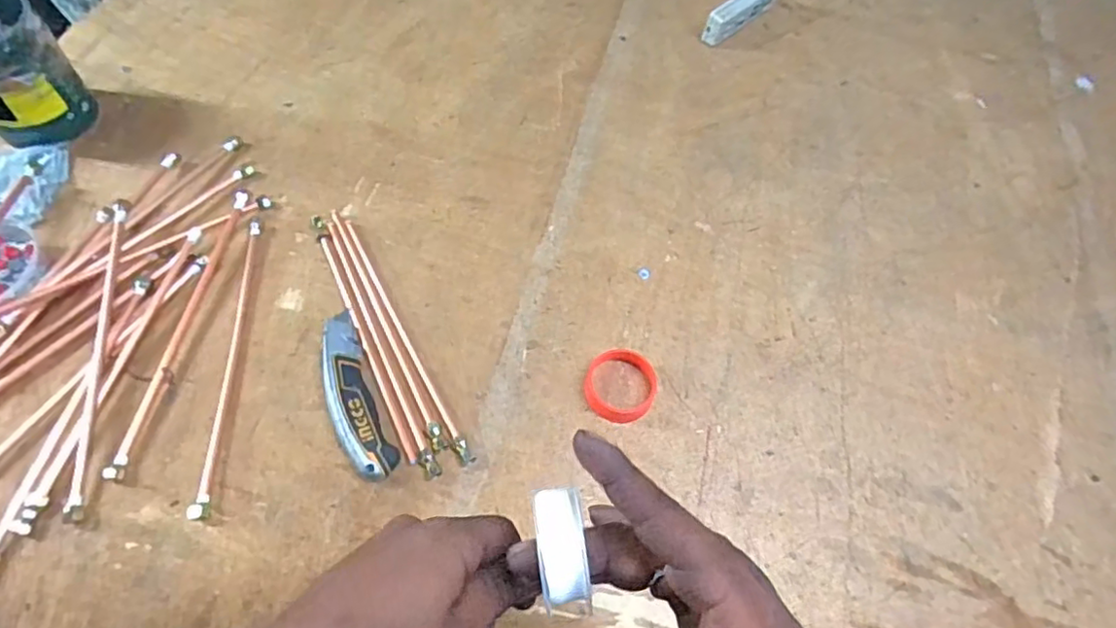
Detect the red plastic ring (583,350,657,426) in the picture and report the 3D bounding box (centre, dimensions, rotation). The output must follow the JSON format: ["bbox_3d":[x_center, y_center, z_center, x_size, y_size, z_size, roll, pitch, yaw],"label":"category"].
[{"bbox_3d":[0.061,0.068,0.595,0.070,0.021,0.066,1,62,-3],"label":"red plastic ring"}]

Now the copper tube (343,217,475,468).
[{"bbox_3d":[-0.153,0.018,0.612,0.012,0.007,0.298,-26,66,-16],"label":"copper tube"}]

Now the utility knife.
[{"bbox_3d":[-0.190,0.073,0.569,0.042,0.025,0.170,-21,65,-14],"label":"utility knife"}]

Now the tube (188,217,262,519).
[{"bbox_3d":[-0.313,0.037,0.589,0.015,0.010,0.304,-3,62,-5],"label":"tube"}]

